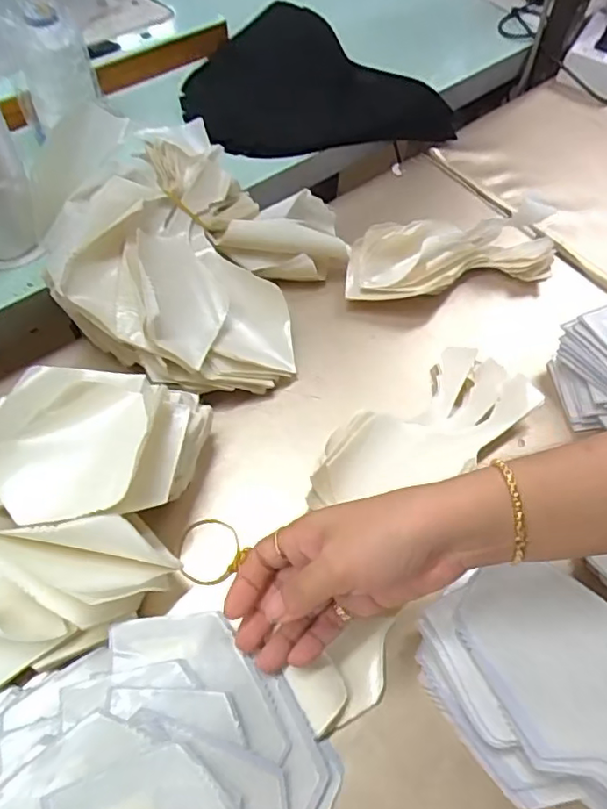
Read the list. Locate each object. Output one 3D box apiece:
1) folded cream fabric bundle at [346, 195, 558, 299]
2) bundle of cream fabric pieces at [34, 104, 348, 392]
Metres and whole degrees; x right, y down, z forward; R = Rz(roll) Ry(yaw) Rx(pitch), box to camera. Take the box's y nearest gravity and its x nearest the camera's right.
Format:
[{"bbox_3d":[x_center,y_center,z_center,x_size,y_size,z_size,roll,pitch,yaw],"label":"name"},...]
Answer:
[{"bbox_3d":[0.135,-0.136,0.532,0.197,0.050,0.077,-3,60,-6],"label":"folded cream fabric bundle"},{"bbox_3d":[-0.095,-0.120,0.479,0.223,0.096,0.211,17,60,6],"label":"bundle of cream fabric pieces"}]

